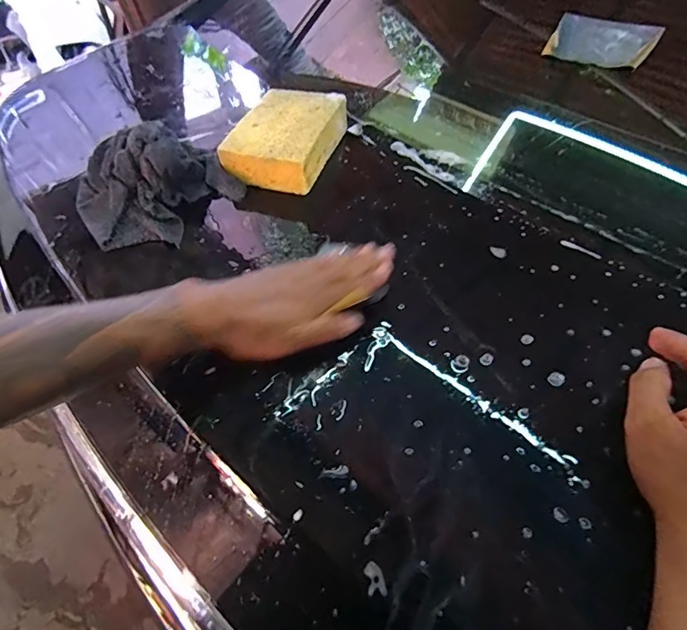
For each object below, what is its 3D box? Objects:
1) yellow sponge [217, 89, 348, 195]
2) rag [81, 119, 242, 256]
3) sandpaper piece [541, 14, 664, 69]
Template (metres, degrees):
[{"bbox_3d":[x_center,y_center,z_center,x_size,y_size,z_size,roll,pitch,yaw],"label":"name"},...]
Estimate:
[{"bbox_3d":[-0.067,-0.214,0.569,0.104,0.049,0.147,15,50,13],"label":"yellow sponge"},{"bbox_3d":[-0.212,-0.155,0.522,0.160,0.068,0.155,-28,54,-23],"label":"rag"},{"bbox_3d":[0.320,-0.343,0.579,0.114,0.027,0.078,28,81,15],"label":"sandpaper piece"}]

